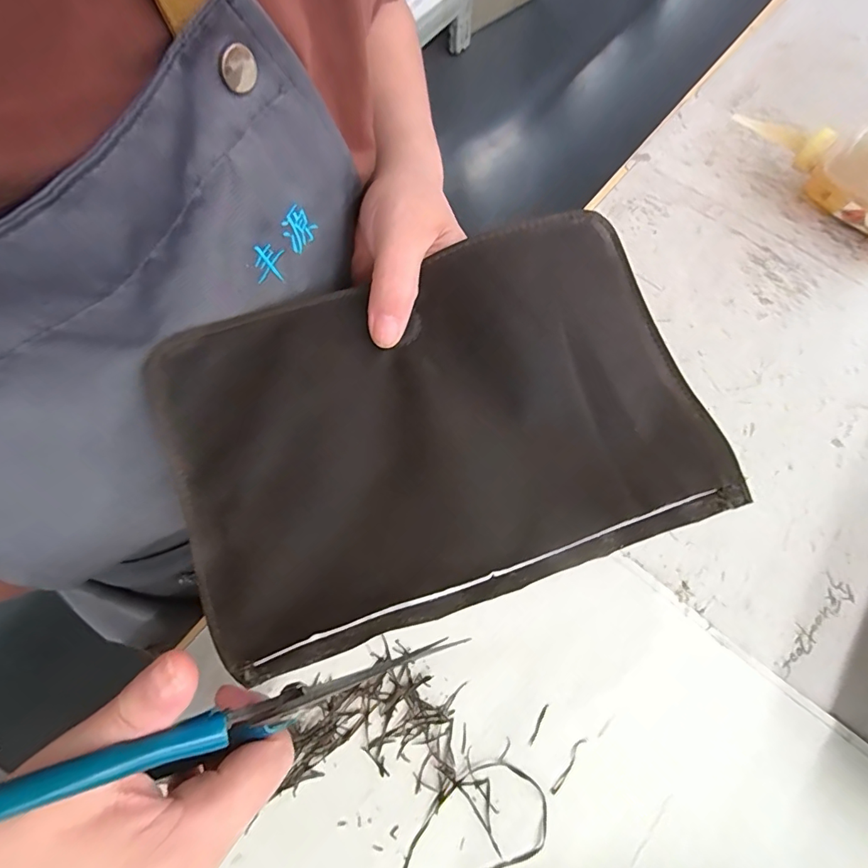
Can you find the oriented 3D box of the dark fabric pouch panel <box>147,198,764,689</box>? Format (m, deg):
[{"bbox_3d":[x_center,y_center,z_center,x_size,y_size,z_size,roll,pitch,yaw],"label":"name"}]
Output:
[{"bbox_3d":[0.000,-0.006,0.191,0.217,0.025,0.142,-18,72,-6],"label":"dark fabric pouch panel"}]

